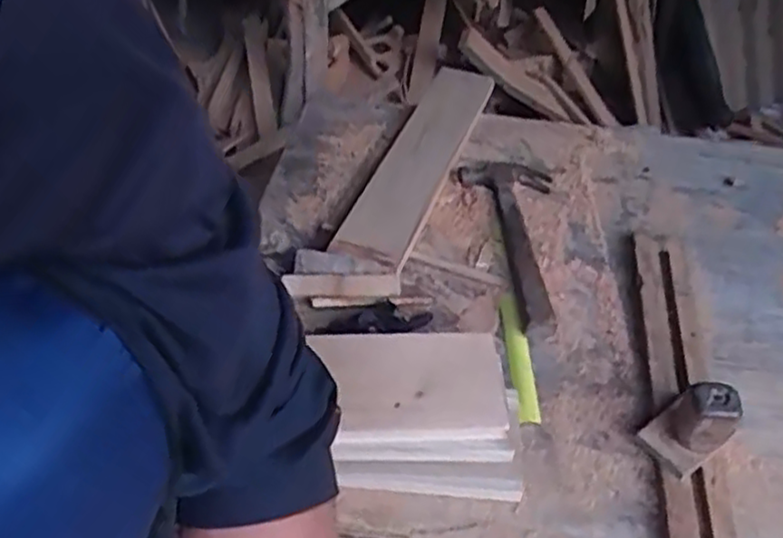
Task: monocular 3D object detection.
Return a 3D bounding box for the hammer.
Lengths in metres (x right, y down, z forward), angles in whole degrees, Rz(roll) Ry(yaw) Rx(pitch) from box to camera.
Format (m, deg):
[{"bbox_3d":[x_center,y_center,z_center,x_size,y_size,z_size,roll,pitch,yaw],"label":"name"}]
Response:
[{"bbox_3d":[0.156,-0.042,0.805,0.103,0.026,0.280,-7,48,-9],"label":"hammer"}]

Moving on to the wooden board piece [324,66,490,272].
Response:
[{"bbox_3d":[0.049,-0.165,0.976,0.090,0.024,0.546,15,38,10],"label":"wooden board piece"}]

